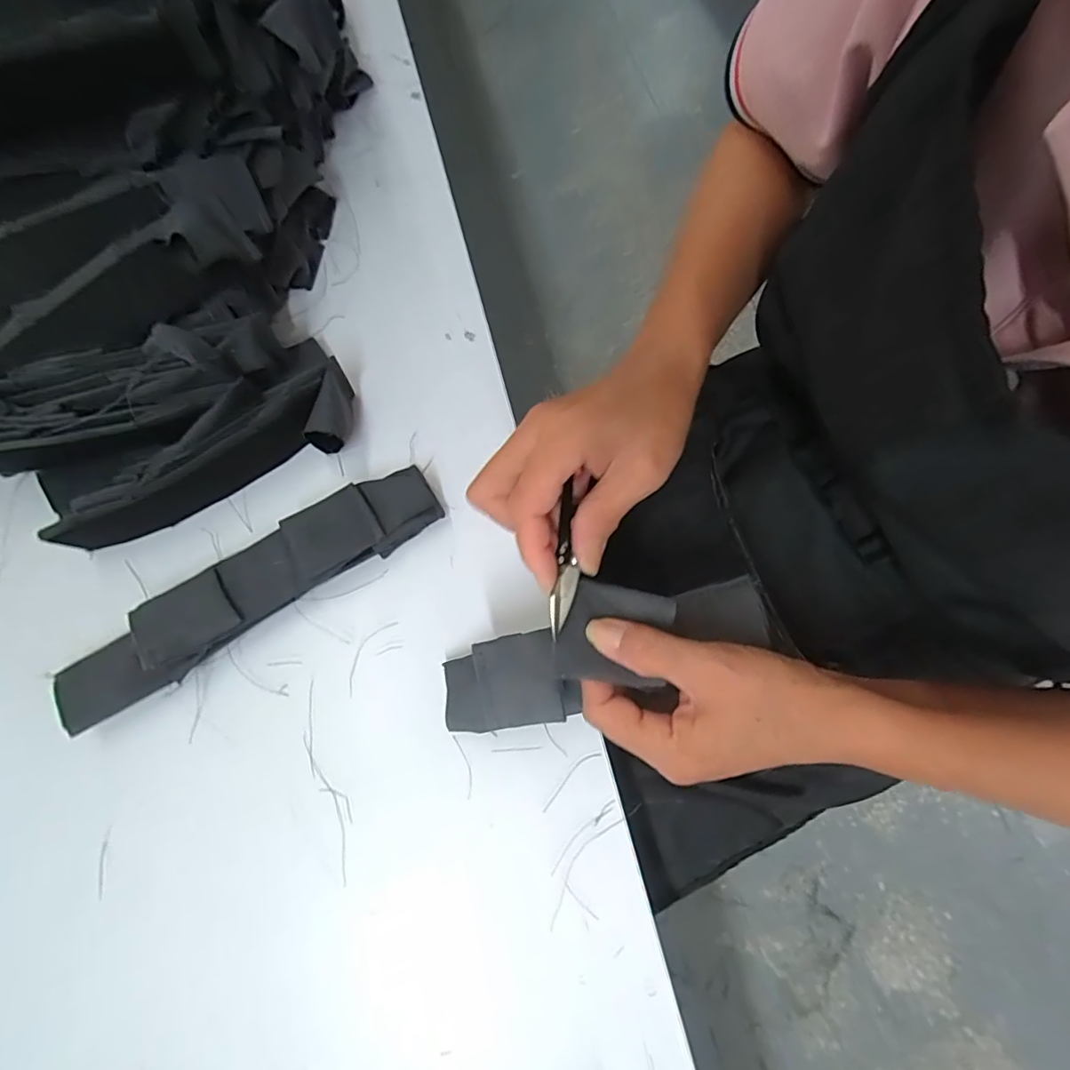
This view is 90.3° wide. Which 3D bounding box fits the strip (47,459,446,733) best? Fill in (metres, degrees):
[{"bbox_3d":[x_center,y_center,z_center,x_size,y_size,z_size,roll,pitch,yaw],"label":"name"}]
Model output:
[{"bbox_3d":[-0.172,0.029,0.331,0.237,0.030,0.055,-34,76,-12],"label":"strip"}]

